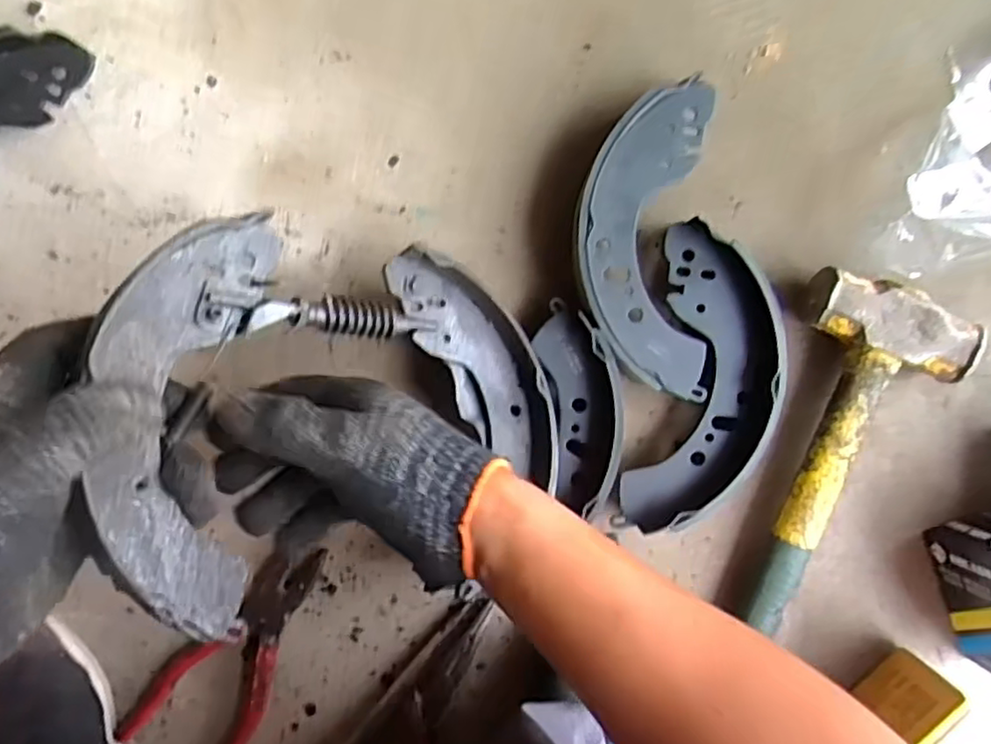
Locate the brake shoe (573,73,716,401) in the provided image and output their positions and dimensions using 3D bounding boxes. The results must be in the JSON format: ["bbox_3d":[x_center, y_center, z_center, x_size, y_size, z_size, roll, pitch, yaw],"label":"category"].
[{"bbox_3d":[0.098,-0.088,0.451,0.091,0.032,0.201,1,93,0],"label":"brake shoe"}]

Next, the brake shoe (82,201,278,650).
[{"bbox_3d":[-0.154,0.021,0.335,0.071,0.048,0.202,10,77,-38],"label":"brake shoe"}]

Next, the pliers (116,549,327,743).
[{"bbox_3d":[-0.183,0.206,0.487,0.081,0.017,0.189,34,92,-1],"label":"pliers"}]

